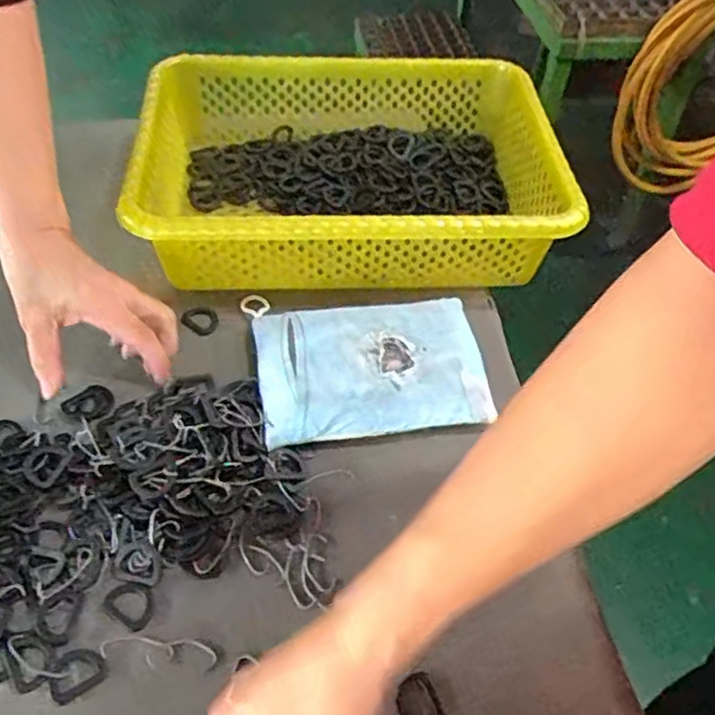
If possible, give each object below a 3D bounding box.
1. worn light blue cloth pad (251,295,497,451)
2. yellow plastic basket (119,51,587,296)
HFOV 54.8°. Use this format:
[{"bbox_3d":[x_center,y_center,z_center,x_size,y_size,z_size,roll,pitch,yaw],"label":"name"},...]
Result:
[{"bbox_3d":[0.009,0.005,0.500,0.157,0.024,0.112,-7,51,-8],"label":"worn light blue cloth pad"},{"bbox_3d":[-0.007,-0.165,0.602,0.336,0.089,0.243,-4,50,-5],"label":"yellow plastic basket"}]

